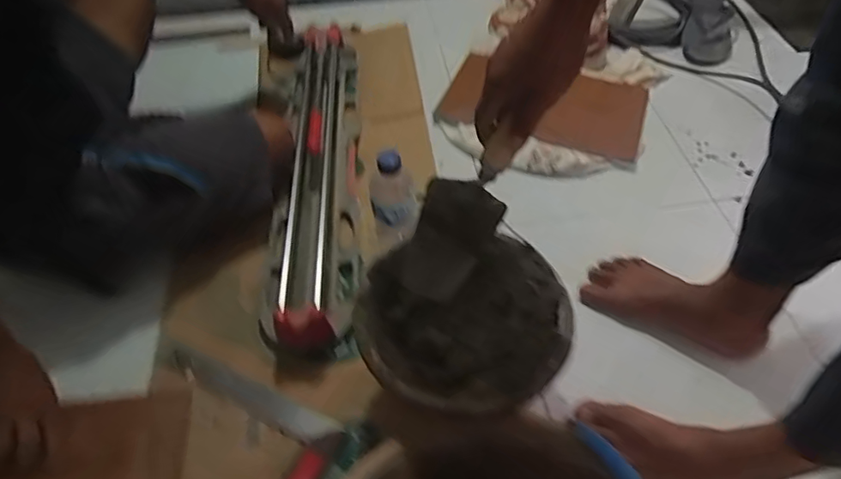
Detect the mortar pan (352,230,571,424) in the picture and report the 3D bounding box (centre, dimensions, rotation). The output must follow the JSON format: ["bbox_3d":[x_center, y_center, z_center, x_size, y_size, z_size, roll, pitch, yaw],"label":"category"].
[{"bbox_3d":[0.049,0.108,0.658,0.245,0.084,0.237,-4,52,-4],"label":"mortar pan"}]

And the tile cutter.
[{"bbox_3d":[-0.186,-0.143,0.960,0.133,0.087,0.722,-1,51,-1],"label":"tile cutter"}]

